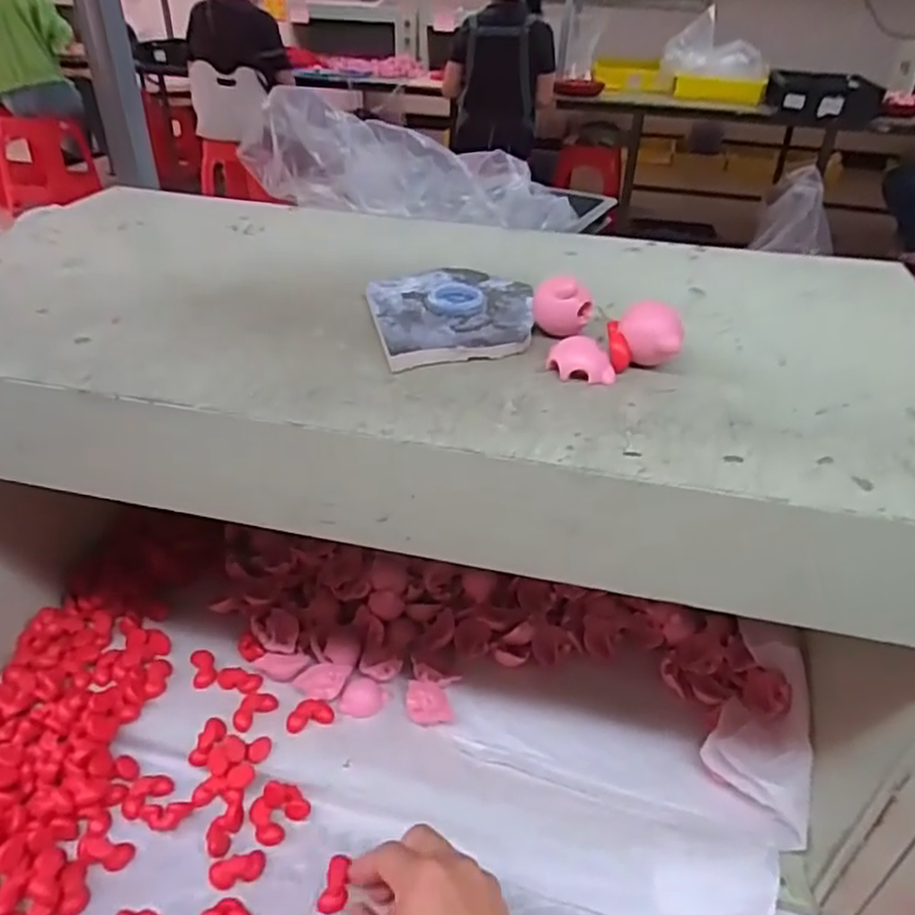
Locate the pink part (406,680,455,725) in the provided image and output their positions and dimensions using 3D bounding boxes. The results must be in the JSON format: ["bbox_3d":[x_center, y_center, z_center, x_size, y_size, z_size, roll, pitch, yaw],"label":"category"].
[{"bbox_3d":[-0.019,0.170,0.480,0.030,0.009,0.031,-2,36,-5],"label":"pink part"}]

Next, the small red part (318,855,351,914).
[{"bbox_3d":[-0.071,0.245,0.401,0.017,0.012,0.030,0,36,-2],"label":"small red part"}]

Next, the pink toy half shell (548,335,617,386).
[{"bbox_3d":[0.057,-0.045,0.317,0.030,0.011,0.022,9,36,9],"label":"pink toy half shell"}]

